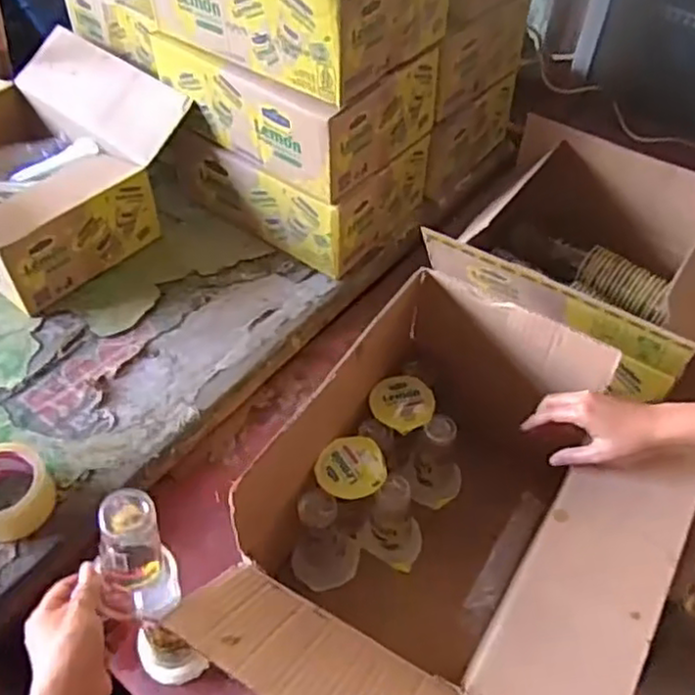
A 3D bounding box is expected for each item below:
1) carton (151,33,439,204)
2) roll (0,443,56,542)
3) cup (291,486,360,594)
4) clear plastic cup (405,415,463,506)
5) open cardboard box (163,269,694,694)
[{"bbox_3d":[-0.075,-0.387,0.992,0.338,0.128,0.240,34,57,22],"label":"carton"},{"bbox_3d":[-0.382,0.156,0.756,0.093,0.059,0.102,2,51,-2],"label":"roll"},{"bbox_3d":[-0.022,0.216,0.746,0.073,0.129,0.069,2,51,-2],"label":"cup"},{"bbox_3d":[0.110,0.134,0.812,0.070,0.117,0.065,2,51,-2],"label":"clear plastic cup"},{"bbox_3d":[0.123,0.193,0.694,0.362,0.246,0.473,27,54,17],"label":"open cardboard box"}]

